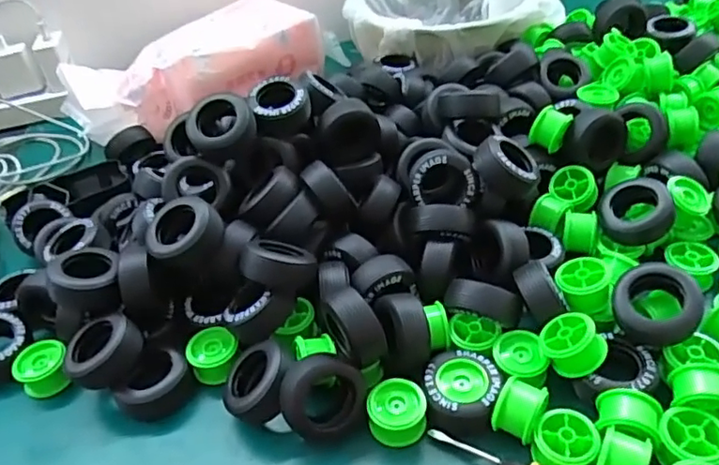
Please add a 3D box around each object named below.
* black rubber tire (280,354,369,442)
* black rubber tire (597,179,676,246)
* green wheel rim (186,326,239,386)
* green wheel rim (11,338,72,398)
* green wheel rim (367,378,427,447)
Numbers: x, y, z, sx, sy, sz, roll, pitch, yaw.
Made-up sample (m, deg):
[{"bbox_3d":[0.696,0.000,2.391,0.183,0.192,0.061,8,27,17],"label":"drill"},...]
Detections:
[{"bbox_3d":[-0.023,0.097,0.354,0.048,0.030,0.049,3,82,-21],"label":"black rubber tire"},{"bbox_3d":[0.197,-0.015,0.427,0.047,0.016,0.046,7,74,34],"label":"black rubber tire"},{"bbox_3d":[-0.096,0.081,0.399,0.032,0.022,0.033,-5,40,4],"label":"green wheel rim"},{"bbox_3d":[-0.215,0.093,0.409,0.031,0.027,0.033,-15,40,-8],"label":"green wheel rim"},{"bbox_3d":[0.022,0.107,0.354,0.033,0.024,0.033,-2,40,8],"label":"green wheel rim"}]

